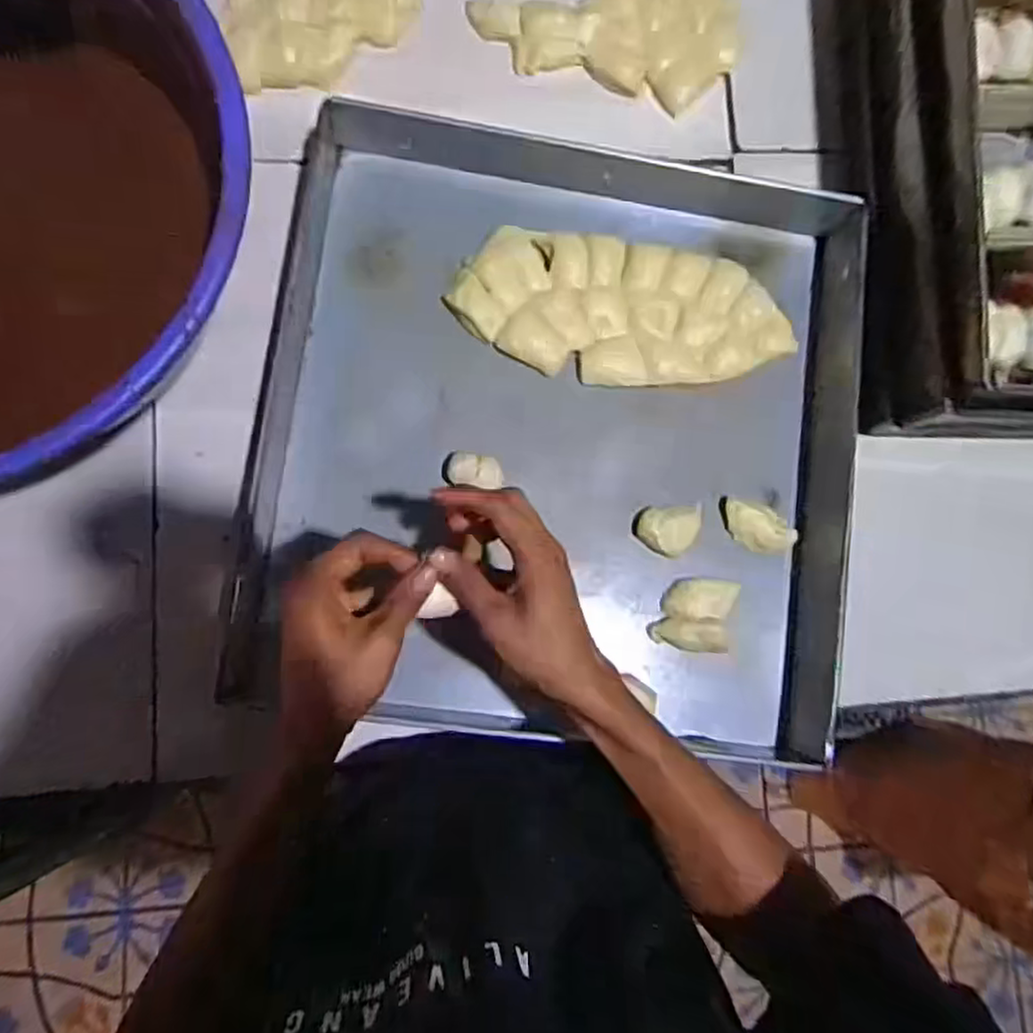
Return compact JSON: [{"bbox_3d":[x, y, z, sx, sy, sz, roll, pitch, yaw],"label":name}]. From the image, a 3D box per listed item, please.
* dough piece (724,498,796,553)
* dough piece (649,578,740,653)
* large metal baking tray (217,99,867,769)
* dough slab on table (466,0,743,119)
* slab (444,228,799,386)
[{"bbox_3d":[0.207,0.011,0.600,0.062,0.014,0.037,13,81,-4],"label":"dough piece"},{"bbox_3d":[0.147,0.078,0.580,0.063,0.030,0.060,12,85,-4],"label":"dough piece"},{"bbox_3d":[0.035,-0.068,0.563,0.455,0.060,0.472,7,81,-4],"label":"large metal baking tray"},{"bbox_3d":[0.112,-0.462,0.647,0.194,0.040,0.250,45,82,-2],"label":"dough slab on table"},{"bbox_3d":[0.093,-0.174,0.605,0.280,0.015,0.121,5,82,-5],"label":"slab"}]

